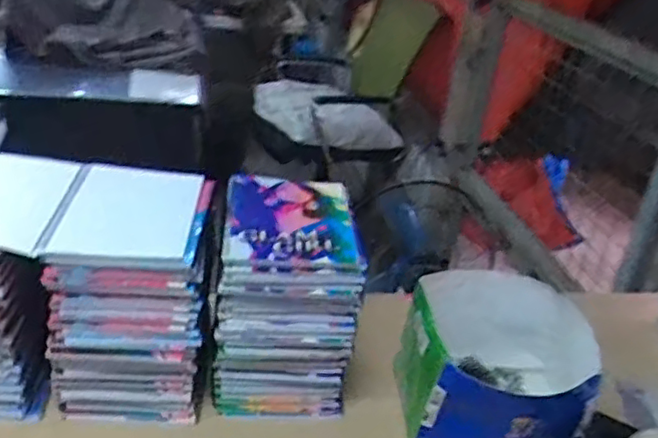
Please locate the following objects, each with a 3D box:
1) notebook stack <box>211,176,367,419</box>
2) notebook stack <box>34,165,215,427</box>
[{"bbox_3d":[-0.055,0.099,0.825,0.159,0.239,0.206,3,28,-7],"label":"notebook stack"},{"bbox_3d":[-0.224,0.089,0.796,0.175,0.234,0.202,4,28,-6],"label":"notebook stack"}]

